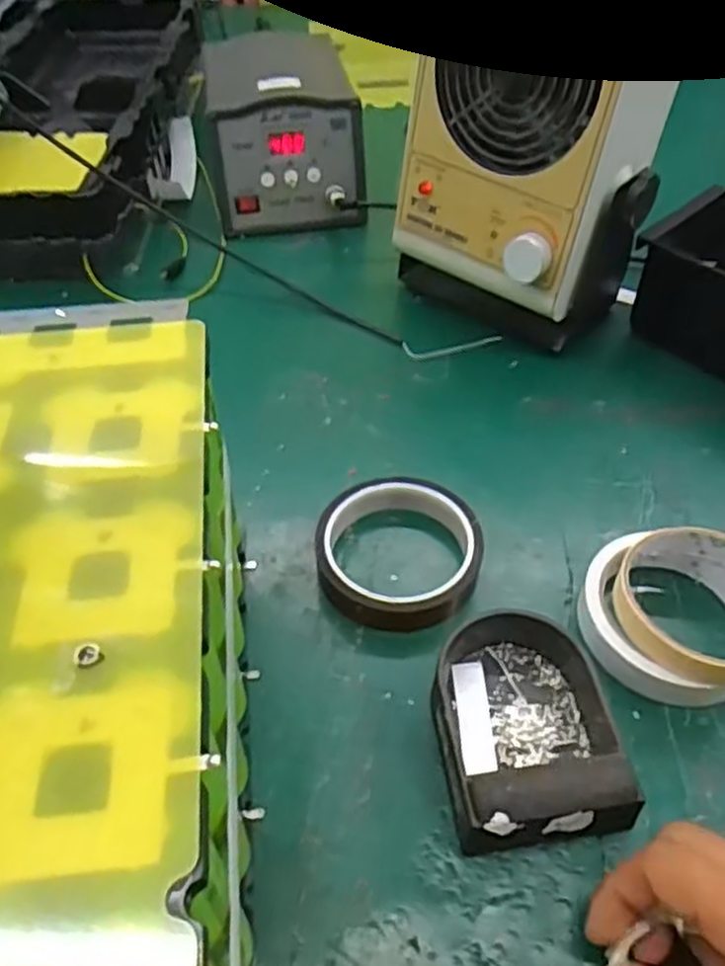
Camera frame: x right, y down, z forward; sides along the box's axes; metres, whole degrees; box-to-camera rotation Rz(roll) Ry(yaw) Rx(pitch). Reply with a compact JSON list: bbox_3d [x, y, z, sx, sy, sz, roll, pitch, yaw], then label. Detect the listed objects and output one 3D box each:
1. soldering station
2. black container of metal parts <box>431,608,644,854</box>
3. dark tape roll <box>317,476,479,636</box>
[{"bbox_3d":[-0.073,-0.307,0.680,0.136,0.103,0.149,-8,50,-5],"label":"soldering station"},{"bbox_3d":[0.074,0.108,0.351,0.083,0.036,0.104,-9,50,-5],"label":"black container of metal parts"},{"bbox_3d":[0.018,0.039,0.429,0.087,0.026,0.091,-1,50,1],"label":"dark tape roll"}]

